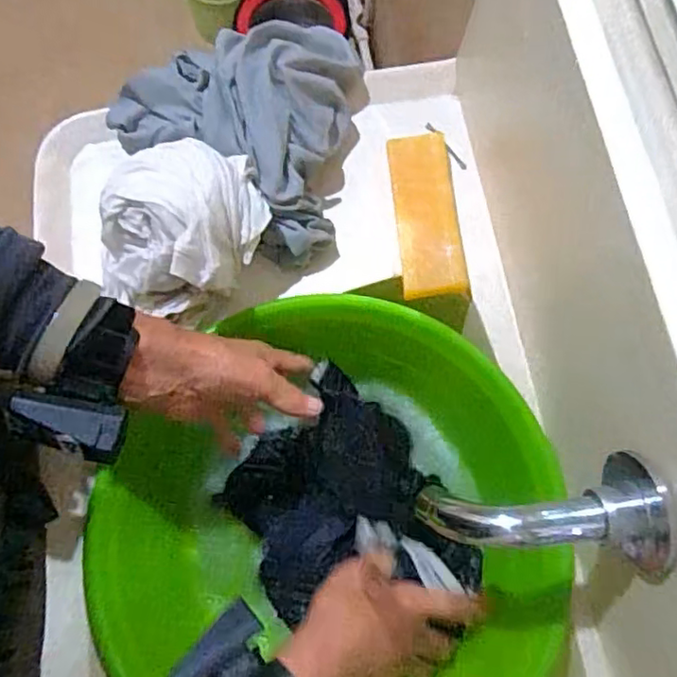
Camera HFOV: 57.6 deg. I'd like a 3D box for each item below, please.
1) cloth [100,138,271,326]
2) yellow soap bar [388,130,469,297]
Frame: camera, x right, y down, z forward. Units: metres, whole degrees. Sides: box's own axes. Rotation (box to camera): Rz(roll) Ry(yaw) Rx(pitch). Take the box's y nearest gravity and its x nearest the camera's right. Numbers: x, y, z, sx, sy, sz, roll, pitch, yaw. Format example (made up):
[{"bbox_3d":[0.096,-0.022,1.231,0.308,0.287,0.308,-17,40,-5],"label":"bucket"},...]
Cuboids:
[{"bbox_3d":[-0.124,-0.084,0.492,0.116,0.077,0.139,20,75,6],"label":"cloth"},{"bbox_3d":[0.075,-0.110,0.541,0.051,0.023,0.147,-7,74,-2],"label":"yellow soap bar"}]

